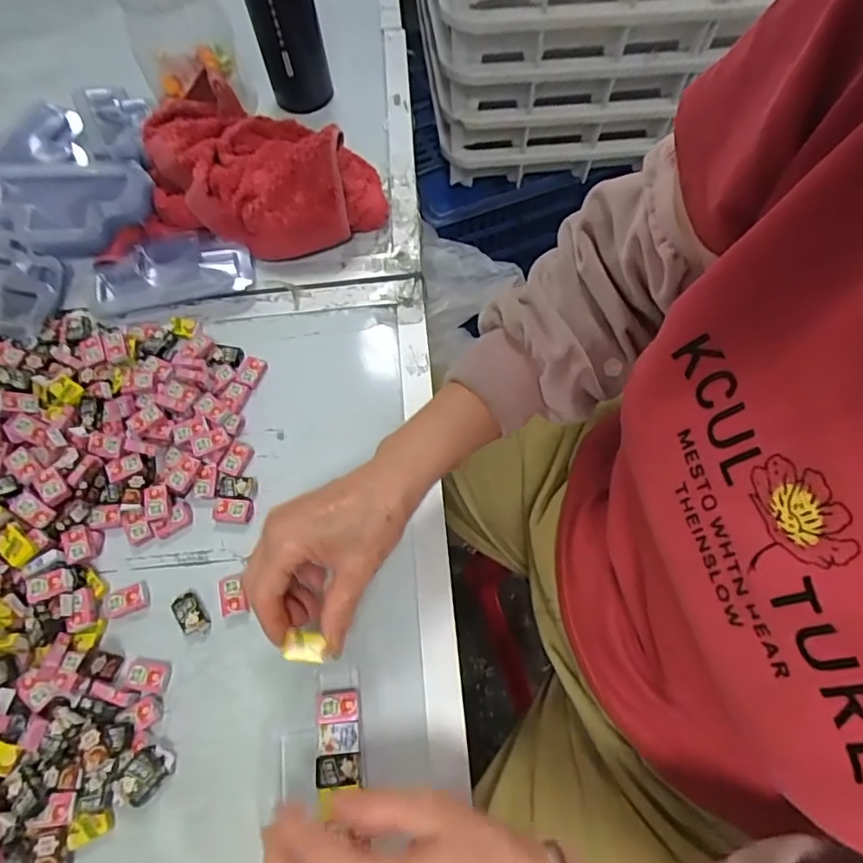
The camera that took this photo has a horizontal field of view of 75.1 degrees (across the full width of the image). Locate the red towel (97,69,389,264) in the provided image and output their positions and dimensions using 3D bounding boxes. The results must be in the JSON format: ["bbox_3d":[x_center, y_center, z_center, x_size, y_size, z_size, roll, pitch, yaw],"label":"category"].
[{"bbox_3d":[-0.172,-0.251,0.521,0.248,0.076,0.177,-4,65,1],"label":"red towel"}]

